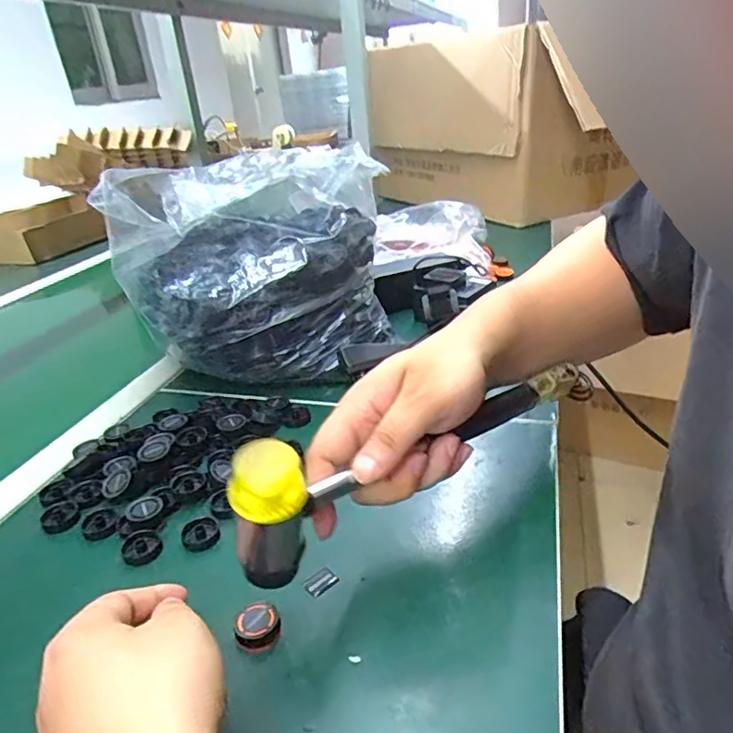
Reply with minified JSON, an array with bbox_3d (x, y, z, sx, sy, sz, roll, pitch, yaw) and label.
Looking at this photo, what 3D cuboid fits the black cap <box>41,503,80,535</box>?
[{"bbox_3d":[-0.224,0.110,0.408,0.027,0.006,0.026,9,31,27],"label":"black cap"}]

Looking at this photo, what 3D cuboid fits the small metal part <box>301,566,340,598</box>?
[{"bbox_3d":[-0.029,0.134,0.349,0.021,0.004,0.016,-27,34,-34],"label":"small metal part"}]

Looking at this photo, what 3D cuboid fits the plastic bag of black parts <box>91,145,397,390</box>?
[{"bbox_3d":[-0.115,-0.097,0.572,0.241,0.197,0.180,-21,31,-26],"label":"plastic bag of black parts"}]

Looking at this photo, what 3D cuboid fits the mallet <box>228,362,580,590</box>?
[{"bbox_3d":[0.040,0.044,0.324,0.253,0.057,0.034,-15,27,-35],"label":"mallet"}]

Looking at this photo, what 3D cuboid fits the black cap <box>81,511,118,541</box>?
[{"bbox_3d":[-0.193,0.115,0.405,0.024,0.009,0.025,-5,27,3],"label":"black cap"}]

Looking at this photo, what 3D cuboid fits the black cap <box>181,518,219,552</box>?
[{"bbox_3d":[-0.114,0.115,0.385,0.024,0.005,0.025,-5,27,3],"label":"black cap"}]

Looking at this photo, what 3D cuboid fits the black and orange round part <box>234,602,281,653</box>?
[{"bbox_3d":[-0.061,0.147,0.314,0.025,0.013,0.023,-5,27,3],"label":"black and orange round part"}]

